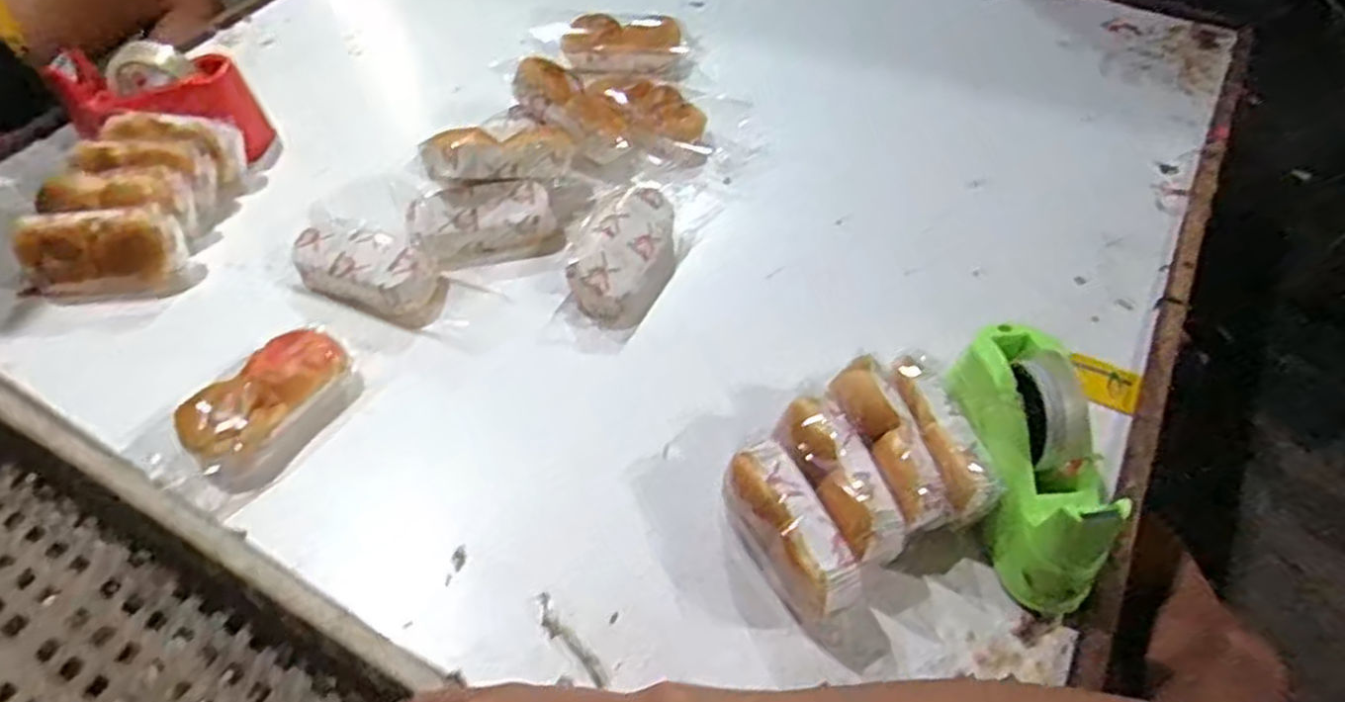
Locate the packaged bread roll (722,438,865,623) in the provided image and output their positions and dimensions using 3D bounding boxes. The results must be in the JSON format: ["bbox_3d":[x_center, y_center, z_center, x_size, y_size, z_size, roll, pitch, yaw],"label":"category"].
[{"bbox_3d":[0.085,0.132,0.568,0.054,0.071,0.128,-27,57,-20],"label":"packaged bread roll"}]

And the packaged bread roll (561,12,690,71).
[{"bbox_3d":[-0.061,-0.389,0.987,0.156,0.045,0.061,0,52,-1],"label":"packaged bread roll"}]

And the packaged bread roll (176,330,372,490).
[{"bbox_3d":[-0.334,0.043,0.649,0.082,0.046,0.144,23,55,16],"label":"packaged bread roll"}]

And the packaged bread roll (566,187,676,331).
[{"bbox_3d":[-0.048,-0.095,0.754,0.087,0.050,0.147,20,54,14],"label":"packaged bread roll"}]

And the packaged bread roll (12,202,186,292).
[{"bbox_3d":[-0.553,-0.100,0.754,0.148,0.082,0.050,-6,29,-5],"label":"packaged bread roll"}]

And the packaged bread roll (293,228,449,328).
[{"bbox_3d":[-0.289,-0.078,0.743,0.147,0.051,0.079,19,54,13],"label":"packaged bread roll"}]

